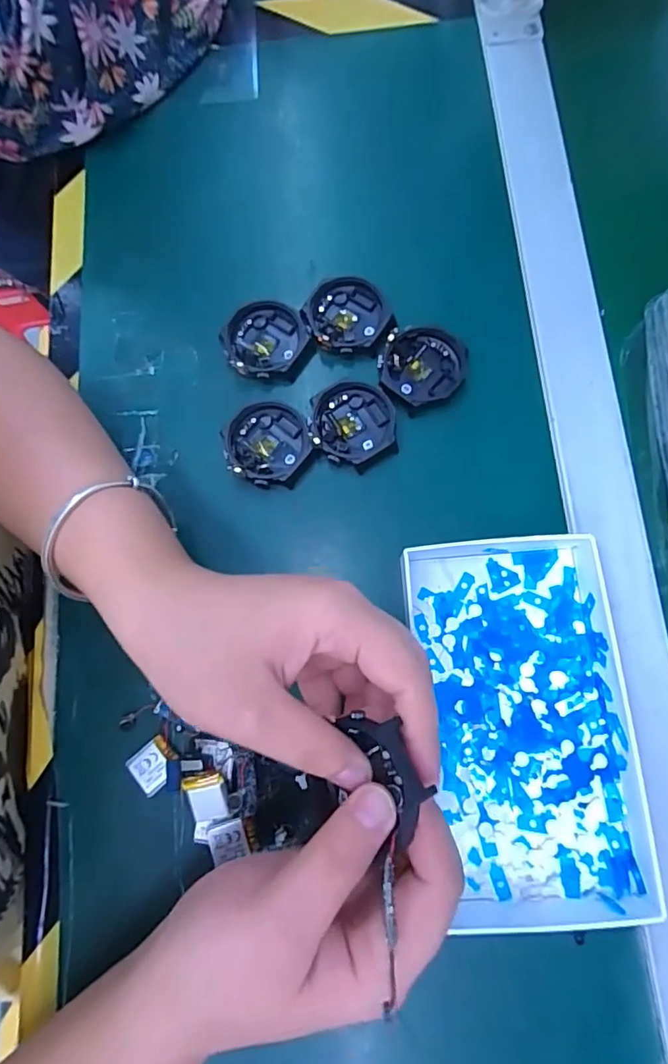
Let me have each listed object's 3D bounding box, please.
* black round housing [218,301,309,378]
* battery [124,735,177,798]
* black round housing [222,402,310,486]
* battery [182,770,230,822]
[{"bbox_3d":[-0.042,-0.118,0.327,0.051,0.014,0.049,0,78,1],"label":"black round housing"},{"bbox_3d":[-0.094,0.122,0.276,0.024,0.005,0.022,-42,81,-7],"label":"battery"},{"bbox_3d":[-0.039,-0.052,0.311,0.048,0.012,0.048,0,78,1],"label":"black round housing"},{"bbox_3d":[-0.063,0.132,0.263,0.021,0.007,0.023,-13,93,9],"label":"battery"}]

